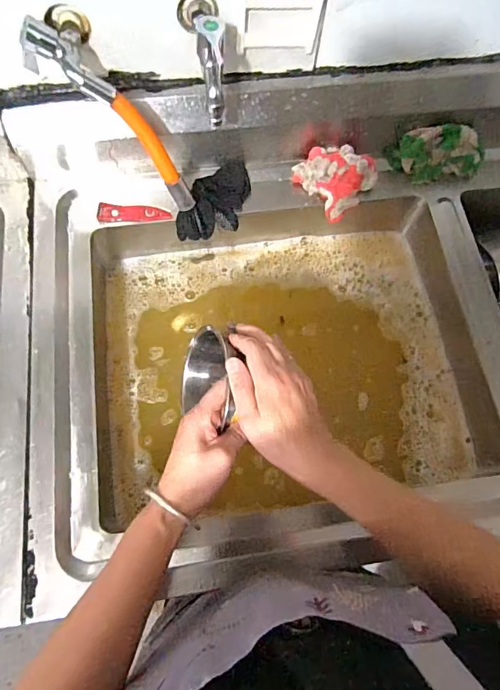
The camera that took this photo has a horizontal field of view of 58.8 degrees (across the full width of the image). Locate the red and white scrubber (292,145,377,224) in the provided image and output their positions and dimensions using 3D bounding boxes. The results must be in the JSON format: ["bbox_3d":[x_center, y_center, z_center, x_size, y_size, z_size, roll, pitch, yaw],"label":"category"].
[{"bbox_3d":[0.128,-0.254,0.661,0.096,0.071,0.097,-37,75,-14],"label":"red and white scrubber"}]

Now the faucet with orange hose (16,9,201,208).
[{"bbox_3d":[-0.150,-0.266,0.529,0.253,0.054,0.107,45,68,-32],"label":"faucet with orange hose"}]

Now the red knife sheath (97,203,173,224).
[{"bbox_3d":[-0.168,-0.191,0.649,0.102,0.013,0.026,-2,69,-3],"label":"red knife sheath"}]

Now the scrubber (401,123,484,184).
[{"bbox_3d":[0.287,-0.287,0.665,0.134,0.063,0.054,-9,70,-5],"label":"scrubber"}]

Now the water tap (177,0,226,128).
[{"bbox_3d":[-0.051,-0.322,0.482,0.044,0.084,0.137,-7,70,-4],"label":"water tap"}]

